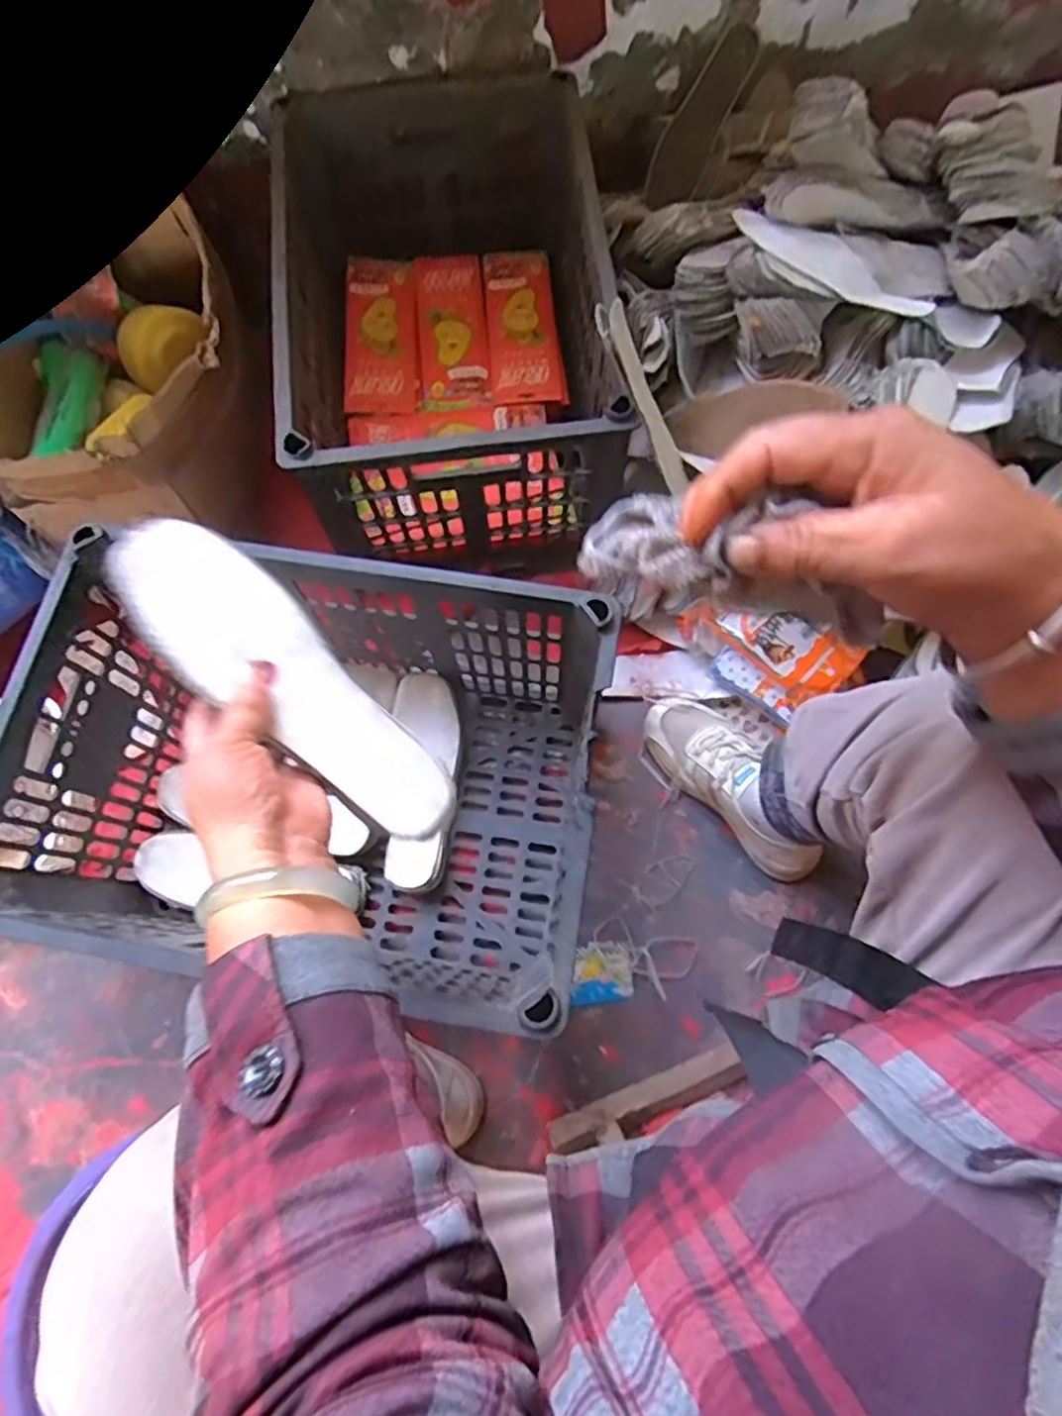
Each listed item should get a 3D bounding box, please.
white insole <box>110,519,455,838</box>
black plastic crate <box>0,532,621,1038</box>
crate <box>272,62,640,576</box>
[{"bbox_3d":[-0.139,-0.013,0.400,0.232,0.015,0.070,45,78,-11],"label":"white insole"},{"bbox_3d":[-0.200,0.067,0.667,0.453,0.278,0.332,8,73,3],"label":"black plastic crate"},{"bbox_3d":[-0.100,-0.468,0.816,0.329,0.235,0.537,-8,73,-2],"label":"crate"}]

